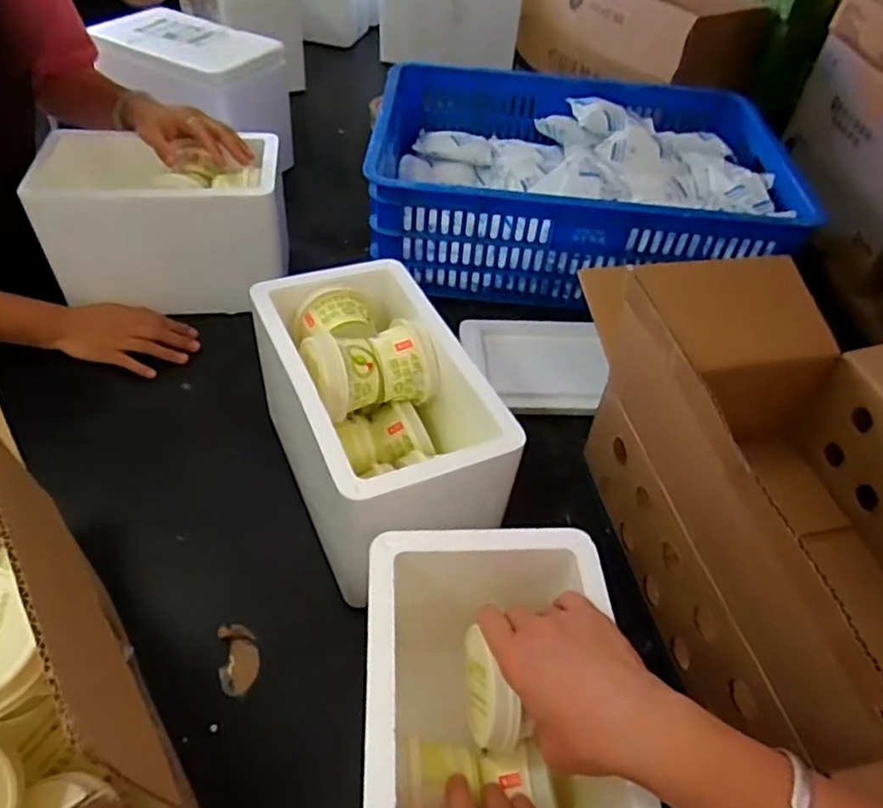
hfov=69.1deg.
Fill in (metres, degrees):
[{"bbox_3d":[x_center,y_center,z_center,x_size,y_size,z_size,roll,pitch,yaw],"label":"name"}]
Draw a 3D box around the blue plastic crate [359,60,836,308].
[{"bbox_3d":[0.203,-0.353,1.028,0.599,0.176,0.424,7,47,0],"label":"blue plastic crate"}]

